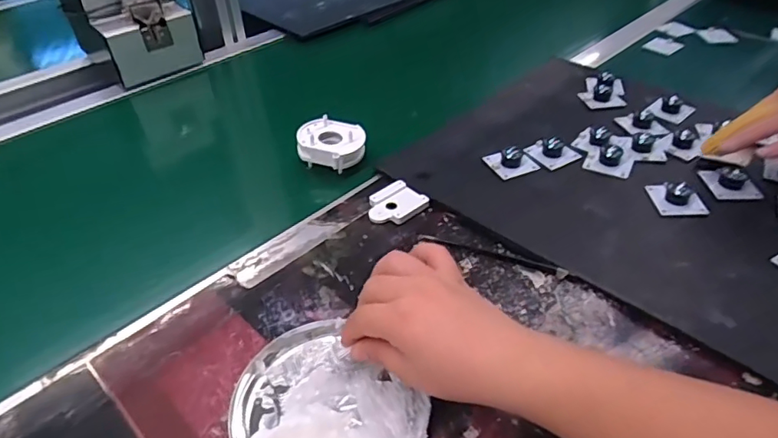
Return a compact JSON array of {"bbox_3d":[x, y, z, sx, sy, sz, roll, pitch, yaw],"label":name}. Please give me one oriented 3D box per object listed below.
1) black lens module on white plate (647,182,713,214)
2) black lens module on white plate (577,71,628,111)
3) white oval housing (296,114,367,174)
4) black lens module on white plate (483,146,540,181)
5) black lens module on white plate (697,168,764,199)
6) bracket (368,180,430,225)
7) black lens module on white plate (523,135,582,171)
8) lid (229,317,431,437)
[{"bbox_3d":[0.268,-0.022,0.484,0.042,0.020,0.040,-1,41,2],"label":"black lens module on white plate"},{"bbox_3d":[0.266,-0.159,0.653,0.050,0.021,0.068,4,41,7],"label":"black lens module on white plate"},{"bbox_3d":[-0.062,-0.077,0.563,0.070,0.035,0.056,14,43,18],"label":"white oval housing"},{"bbox_3d":[0.129,-0.063,0.541,0.046,0.027,0.039,-17,43,-17],"label":"black lens module on white plate"},{"bbox_3d":[0.328,-0.038,0.503,0.037,0.014,0.047,-1,41,1],"label":"black lens module on white plate"},{"bbox_3d":[0.005,-0.014,0.507,0.057,0.009,0.047,-31,48,-29],"label":"bracket"},{"bbox_3d":[0.172,-0.075,0.554,0.044,0.022,0.046,-20,44,-20],"label":"black lens module on white plate"},{"bbox_3d":[-0.046,0.122,0.340,0.126,0.029,0.109,30,50,32],"label":"lid"}]

